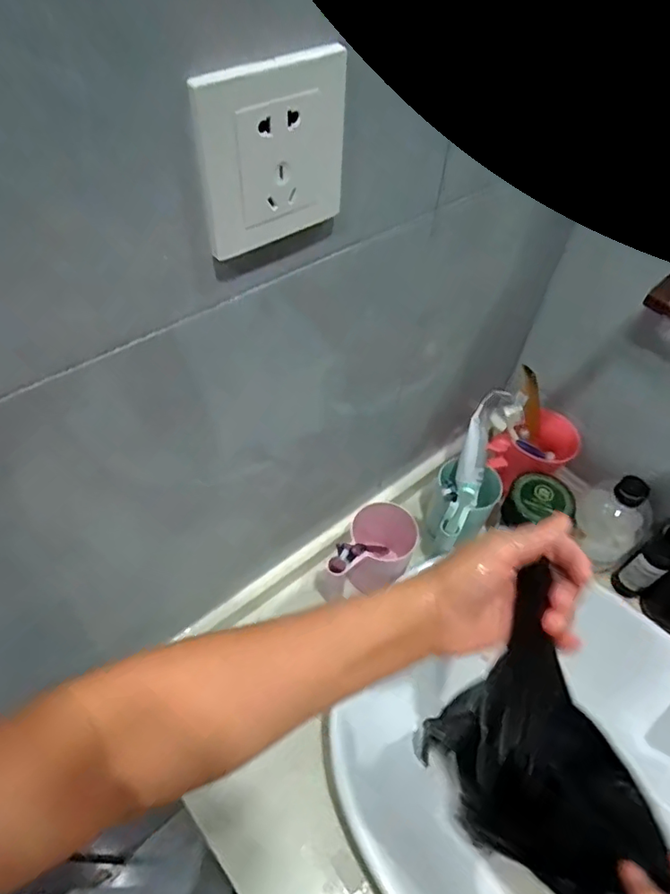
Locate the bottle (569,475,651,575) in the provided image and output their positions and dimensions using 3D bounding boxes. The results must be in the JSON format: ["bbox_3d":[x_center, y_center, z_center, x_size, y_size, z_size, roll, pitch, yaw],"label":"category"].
[{"bbox_3d":[0.318,0.088,0.644,0.068,0.127,0.077,-35,62,-26],"label":"bottle"}]

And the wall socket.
[{"bbox_3d":[-0.029,-0.148,0.287,0.084,0.087,0.008,-31,60,-23],"label":"wall socket"}]

